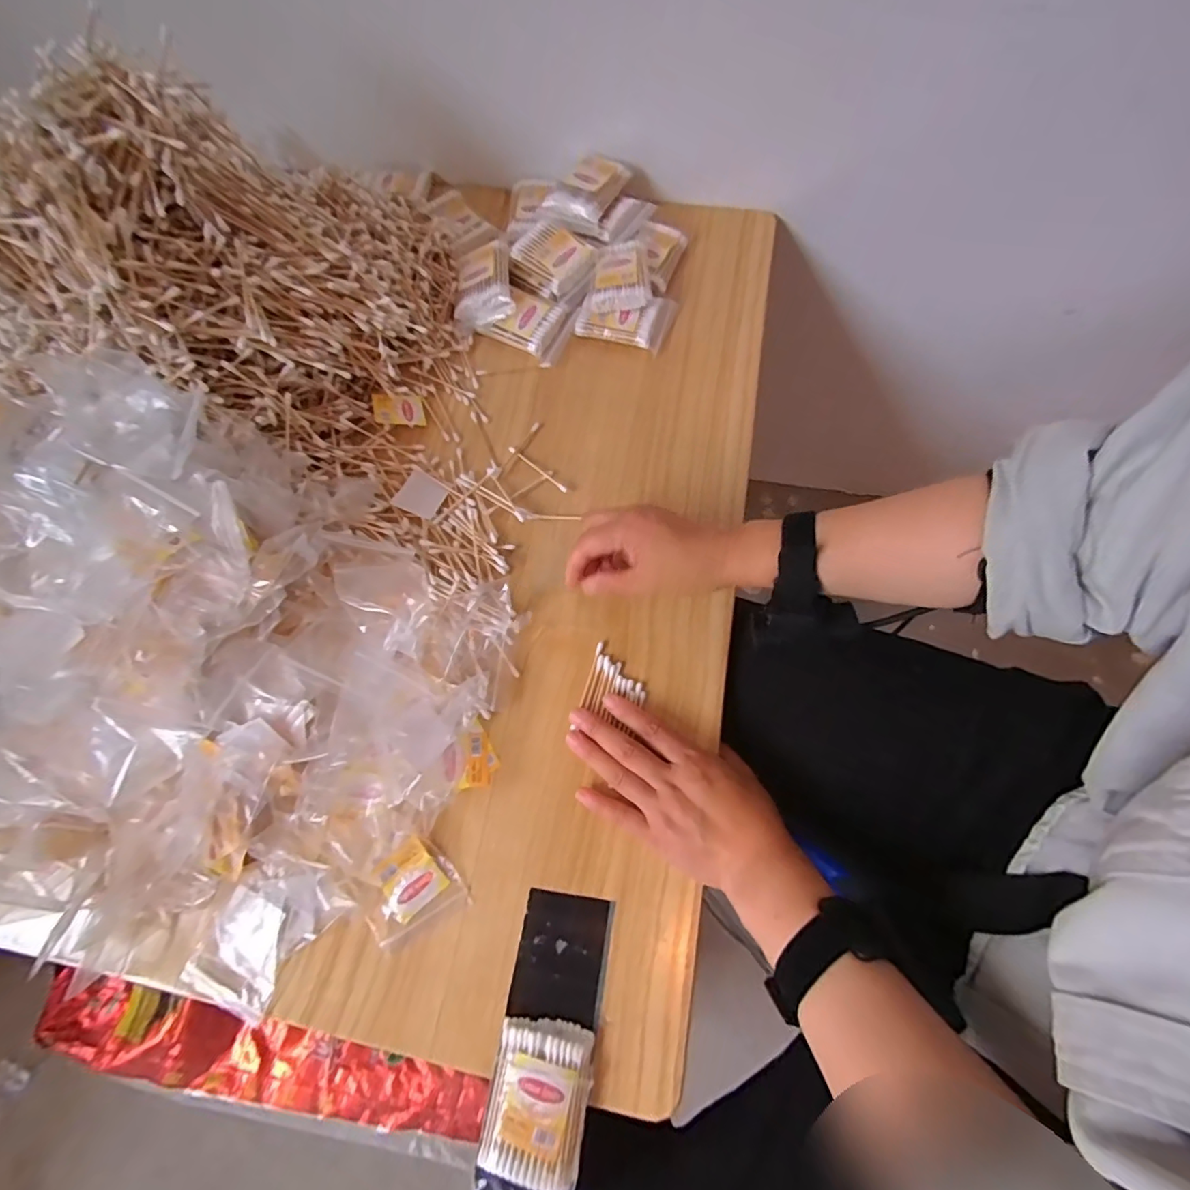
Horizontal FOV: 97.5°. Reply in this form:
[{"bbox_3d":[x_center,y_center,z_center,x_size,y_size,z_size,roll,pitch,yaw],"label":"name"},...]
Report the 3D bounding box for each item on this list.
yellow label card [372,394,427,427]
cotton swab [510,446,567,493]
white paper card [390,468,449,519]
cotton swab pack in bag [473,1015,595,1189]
[{"bbox_3d":[-0.181,-0.171,0.482,0.044,0.007,0.036,-7,66,-18],"label":"yellow label card"},{"bbox_3d":[-0.051,-0.113,0.467,0.070,0.007,0.005,40,77,11],"label":"cotton swab"},{"bbox_3d":[-0.151,-0.086,0.454,0.037,0.004,0.038,28,69,-2],"label":"white paper card"},{"bbox_3d":[-0.037,0.324,0.318,0.060,0.021,0.106,9,72,6],"label":"cotton swab pack in bag"}]

